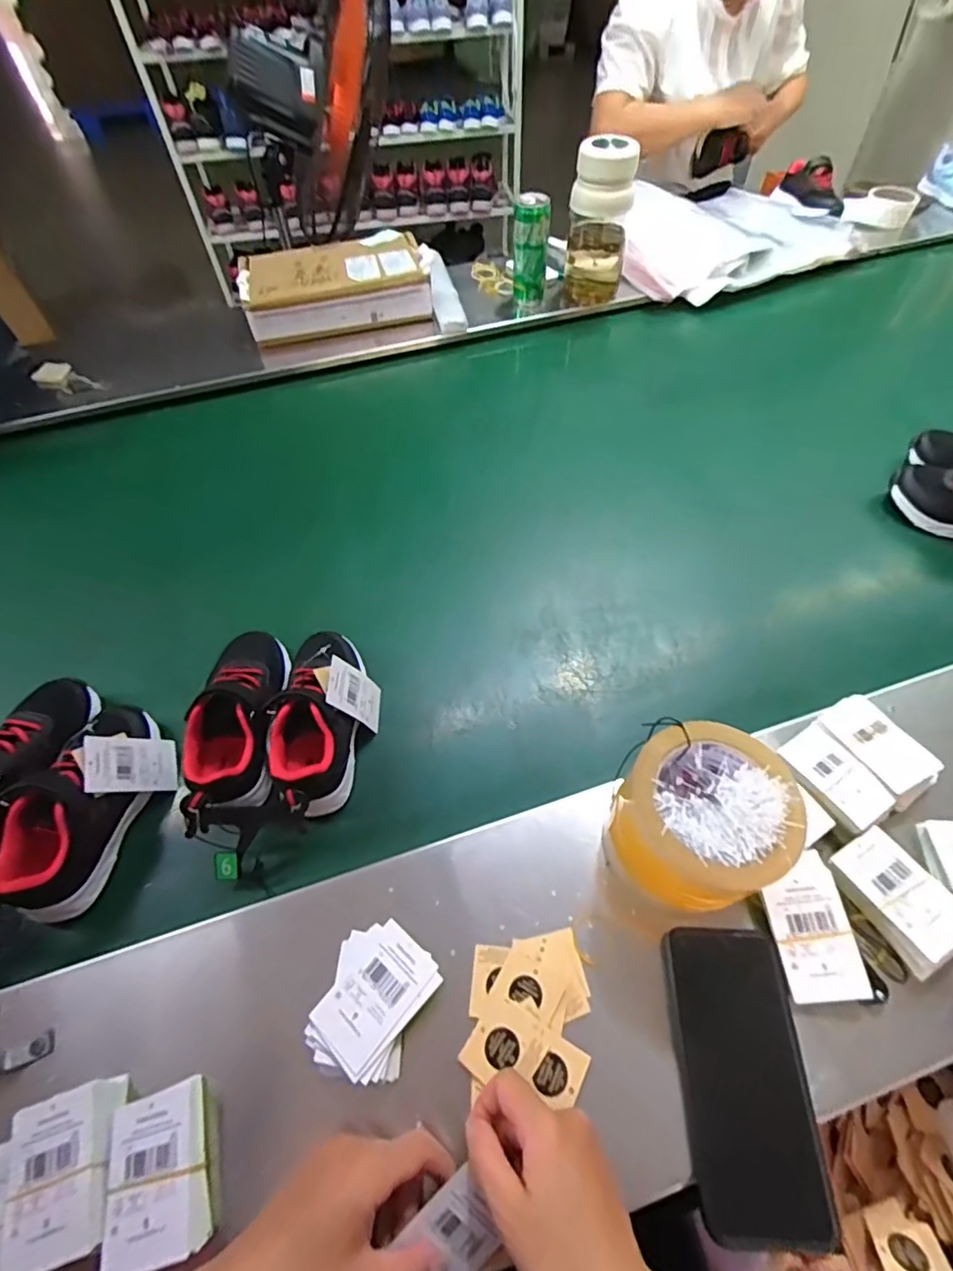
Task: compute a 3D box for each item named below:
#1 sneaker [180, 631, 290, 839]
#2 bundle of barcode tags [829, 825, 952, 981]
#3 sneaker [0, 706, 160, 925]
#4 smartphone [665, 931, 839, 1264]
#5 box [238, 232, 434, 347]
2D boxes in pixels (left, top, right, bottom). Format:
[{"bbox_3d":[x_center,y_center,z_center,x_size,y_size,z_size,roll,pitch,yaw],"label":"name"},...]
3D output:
[{"bbox_3d":[-0.217,0.072,0.498,0.081,0.073,0.193,-2,59,-3],"label":"sneaker"},{"bbox_3d":[0.306,0.187,0.394,0.053,0.029,0.083,-27,64,-17],"label":"bundle of barcode tags"},{"bbox_3d":[-0.337,0.142,0.465,0.069,0.060,0.172,12,60,5],"label":"sneaker"},{"bbox_3d":[0.171,0.278,0.349,0.074,0.011,0.157,2,59,-1],"label":"smartphone"},{"bbox_3d":[-0.229,-0.564,0.880,0.284,0.070,0.168,-17,61,-12],"label":"box"}]

